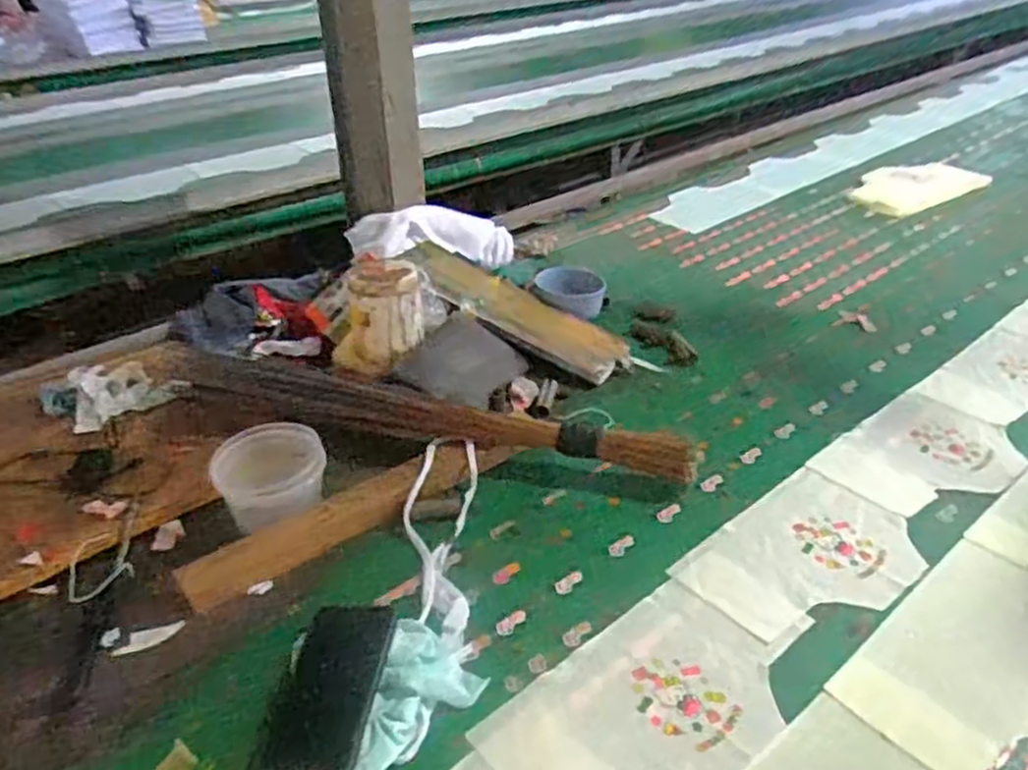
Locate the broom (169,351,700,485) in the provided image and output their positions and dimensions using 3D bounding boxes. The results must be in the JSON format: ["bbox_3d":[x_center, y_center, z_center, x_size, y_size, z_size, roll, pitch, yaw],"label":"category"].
[{"bbox_3d":[-0.163,0.032,0.957,0.764,0.066,0.091,9,33,16],"label":"broom"}]

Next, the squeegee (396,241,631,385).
[{"bbox_3d":[-0.014,-0.121,1.153,0.385,0.024,0.118,33,43,20],"label":"squeegee"}]

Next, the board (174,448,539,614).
[{"bbox_3d":[-0.167,0.134,0.832,0.370,0.010,0.061,-23,57,-28],"label":"board"}]

